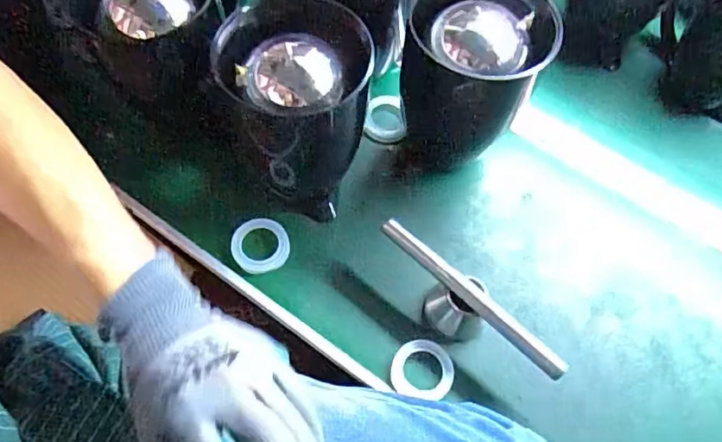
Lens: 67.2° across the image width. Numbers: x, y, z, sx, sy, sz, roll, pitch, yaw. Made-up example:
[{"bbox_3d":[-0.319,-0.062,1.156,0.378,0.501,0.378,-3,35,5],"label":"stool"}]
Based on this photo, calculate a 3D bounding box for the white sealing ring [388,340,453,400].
[{"bbox_3d":[0.058,0.141,0.515,0.059,0.007,0.053,6,73,12],"label":"white sealing ring"}]

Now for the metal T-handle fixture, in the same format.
[{"bbox_3d":[0.095,0.079,0.511,0.046,0.072,0.199,-38,71,-18],"label":"metal T-handle fixture"}]

